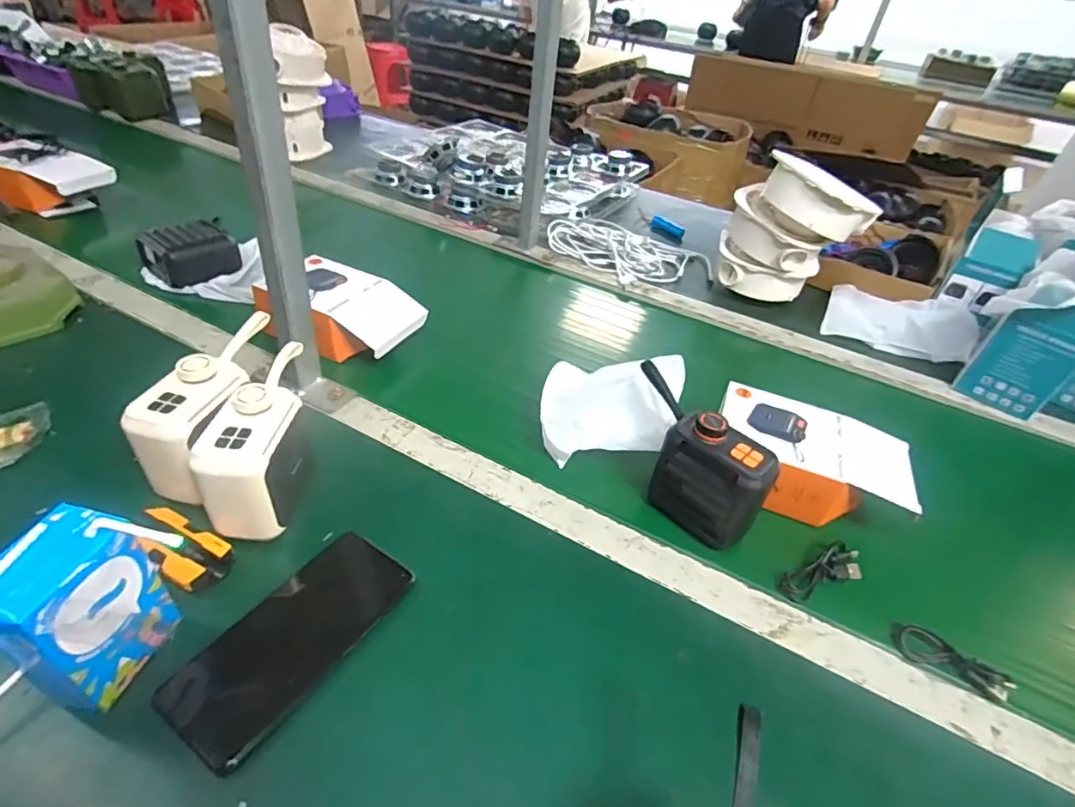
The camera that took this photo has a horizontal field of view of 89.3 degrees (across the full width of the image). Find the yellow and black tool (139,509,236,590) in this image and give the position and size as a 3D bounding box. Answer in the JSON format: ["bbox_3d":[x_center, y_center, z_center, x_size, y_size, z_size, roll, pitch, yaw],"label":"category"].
[{"bbox_3d":[-0.260,0.106,0.394,0.078,0.017,0.038,22,41,17],"label":"yellow and black tool"}]

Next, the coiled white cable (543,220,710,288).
[{"bbox_3d":[0.147,-0.249,0.880,0.238,0.030,0.182,31,44,26],"label":"coiled white cable"}]

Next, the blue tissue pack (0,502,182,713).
[{"bbox_3d":[-0.261,0.118,0.308,0.048,0.103,0.074,15,39,9],"label":"blue tissue pack"}]

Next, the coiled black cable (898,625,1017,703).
[{"bbox_3d":[0.307,0.191,0.402,0.070,0.017,0.021,27,43,22],"label":"coiled black cable"}]

